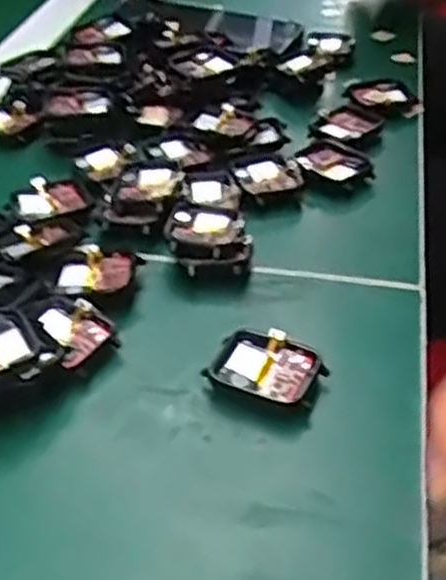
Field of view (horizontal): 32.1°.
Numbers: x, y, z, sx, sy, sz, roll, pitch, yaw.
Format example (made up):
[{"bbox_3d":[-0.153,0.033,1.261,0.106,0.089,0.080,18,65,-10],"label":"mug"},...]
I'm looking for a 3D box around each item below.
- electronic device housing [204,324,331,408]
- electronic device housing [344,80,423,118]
[{"bbox_3d":[0.018,0.034,0.334,0.047,0.012,0.036,15,42,19],"label":"electronic device housing"},{"bbox_3d":[0.110,-0.134,0.542,0.048,0.011,0.041,-13,40,-14],"label":"electronic device housing"}]

